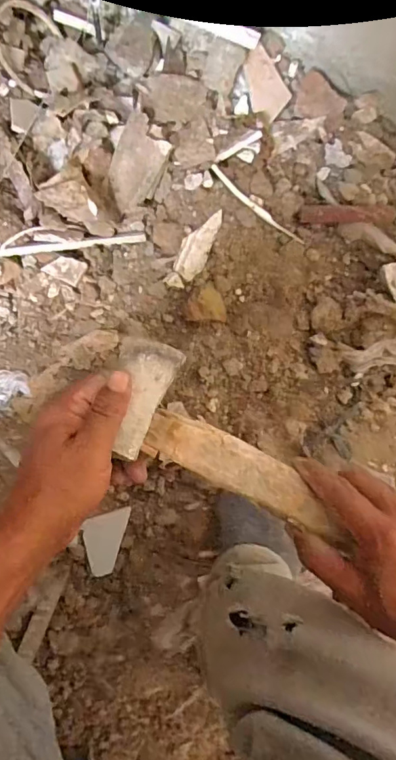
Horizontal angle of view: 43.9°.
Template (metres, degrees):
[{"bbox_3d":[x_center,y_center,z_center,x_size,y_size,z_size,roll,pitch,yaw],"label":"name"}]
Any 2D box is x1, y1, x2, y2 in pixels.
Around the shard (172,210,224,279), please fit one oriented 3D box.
[{"bbox_3d":[-0.001,-0.147,0.538,0.031,0.014,0.080,21,87,-7],"label":"shard"}]

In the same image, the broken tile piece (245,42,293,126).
[{"bbox_3d":[0.077,-0.340,0.570,0.067,0.009,0.054,35,95,-31],"label":"broken tile piece"}]

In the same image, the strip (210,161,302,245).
[{"bbox_3d":[0.066,-0.195,0.560,0.132,0.017,0.015,37,87,-5],"label":"strip"}]

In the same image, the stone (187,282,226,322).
[{"bbox_3d":[0.010,-0.084,0.542,0.043,0.021,0.038,-1,90,-8],"label":"stone"}]

